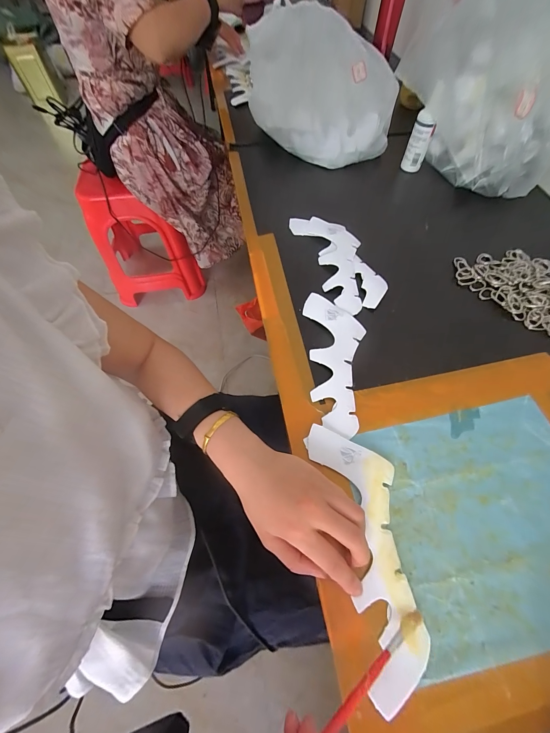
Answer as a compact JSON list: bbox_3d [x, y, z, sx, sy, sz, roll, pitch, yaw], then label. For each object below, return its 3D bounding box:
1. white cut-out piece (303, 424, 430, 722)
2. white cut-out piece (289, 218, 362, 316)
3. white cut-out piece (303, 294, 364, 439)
[{"bbox_3d":[0.093,0.162,0.272,0.077,0.006,0.218,-11,63,-4],"label":"white cut-out piece"},{"bbox_3d":[0.098,-0.176,0.453,0.086,0.007,0.225,-16,63,-10],"label":"white cut-out piece"},{"bbox_3d":[0.081,-0.011,0.367,0.074,0.010,0.200,-1,61,-2],"label":"white cut-out piece"}]

